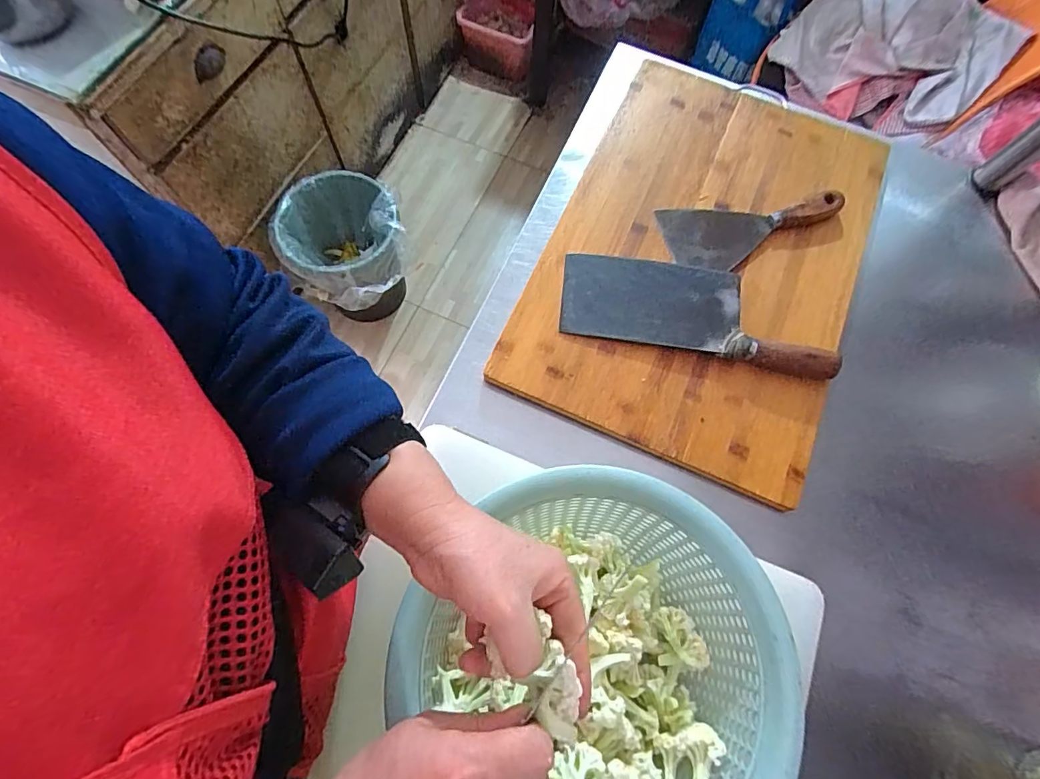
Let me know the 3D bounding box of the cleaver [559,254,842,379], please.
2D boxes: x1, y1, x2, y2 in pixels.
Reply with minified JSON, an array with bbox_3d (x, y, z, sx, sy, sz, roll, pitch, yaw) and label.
[{"bbox_3d":[0.187,-0.089,0.534,0.280,0.030,0.104,11,72,1],"label":"cleaver"}]

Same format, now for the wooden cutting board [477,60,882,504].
[{"bbox_3d":[0.215,-0.158,0.572,0.329,0.019,0.491,24,72,5],"label":"wooden cutting board"}]

